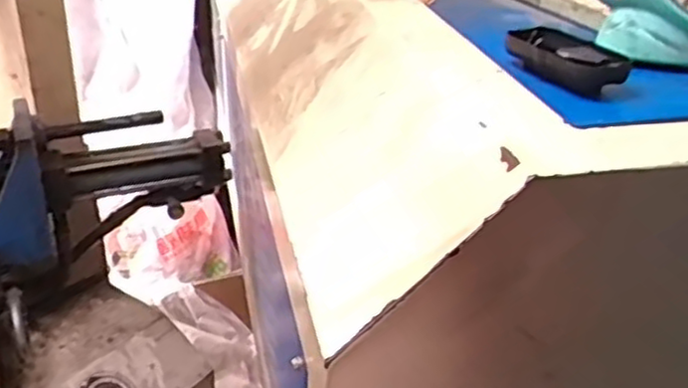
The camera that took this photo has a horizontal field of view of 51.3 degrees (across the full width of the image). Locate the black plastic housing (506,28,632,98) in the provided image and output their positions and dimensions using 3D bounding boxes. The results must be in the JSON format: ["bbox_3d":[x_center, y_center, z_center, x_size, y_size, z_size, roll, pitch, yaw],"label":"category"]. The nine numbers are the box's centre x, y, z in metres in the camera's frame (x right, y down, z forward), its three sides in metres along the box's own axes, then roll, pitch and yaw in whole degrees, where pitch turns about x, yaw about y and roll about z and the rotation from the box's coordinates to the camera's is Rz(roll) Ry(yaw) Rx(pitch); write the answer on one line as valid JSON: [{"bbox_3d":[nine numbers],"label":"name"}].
[{"bbox_3d":[0.185,-0.109,0.584,0.053,0.031,0.103,-13,33,-26],"label":"black plastic housing"}]

